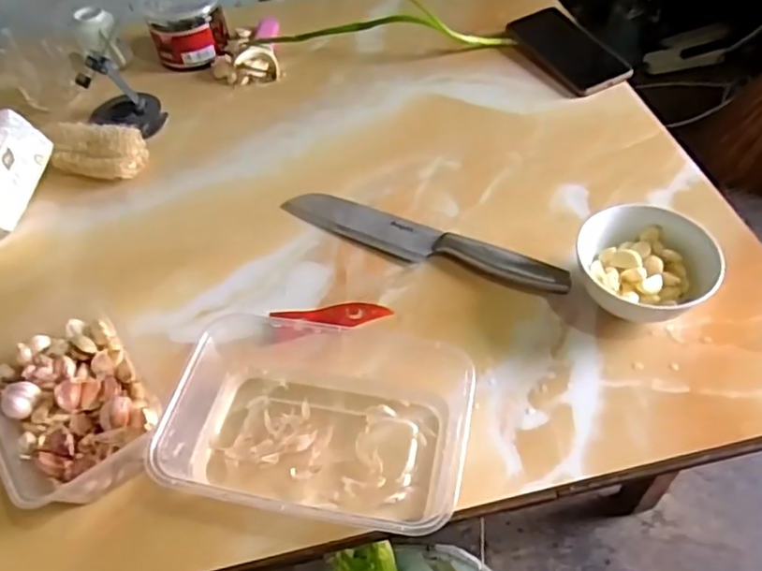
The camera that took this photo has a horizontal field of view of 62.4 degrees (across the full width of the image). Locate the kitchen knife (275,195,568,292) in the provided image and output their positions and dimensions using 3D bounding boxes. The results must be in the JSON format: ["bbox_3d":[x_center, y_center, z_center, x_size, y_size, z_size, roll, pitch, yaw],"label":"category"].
[{"bbox_3d":[0.033,-0.042,0.599,0.286,0.014,0.042,21,56,21],"label":"kitchen knife"}]

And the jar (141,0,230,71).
[{"bbox_3d":[-0.250,-0.336,0.815,0.099,0.072,0.093,-16,51,-8],"label":"jar"}]

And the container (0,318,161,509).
[{"bbox_3d":[-0.235,0.095,0.484,0.103,0.062,0.166,-31,54,-18],"label":"container"}]

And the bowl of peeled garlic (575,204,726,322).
[{"bbox_3d":[0.219,-0.012,0.526,0.107,0.055,0.096,29,59,26],"label":"bowl of peeled garlic"}]

